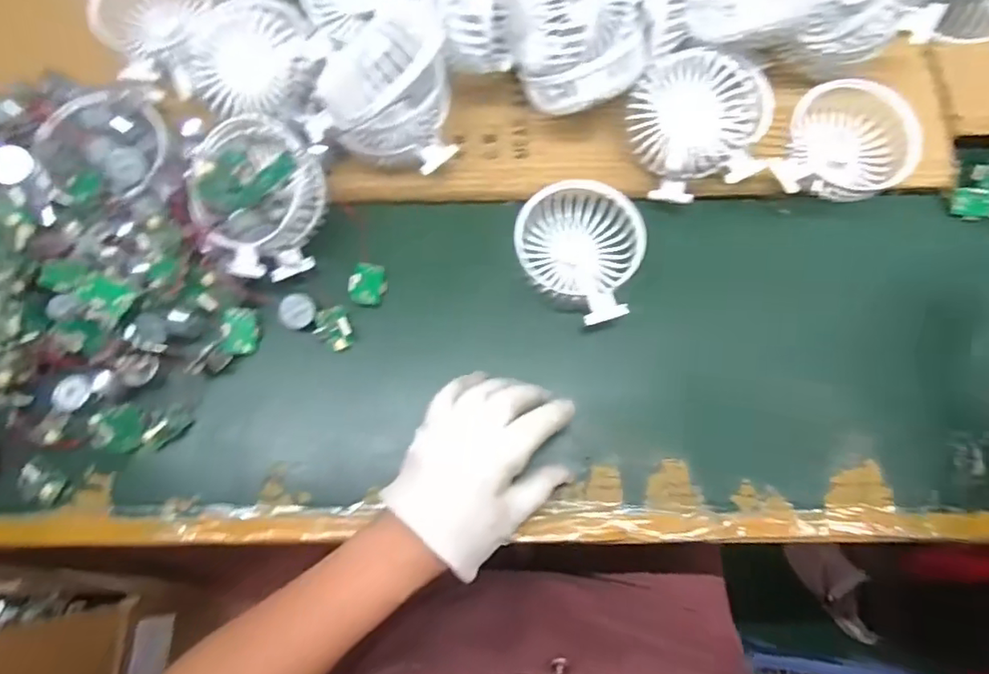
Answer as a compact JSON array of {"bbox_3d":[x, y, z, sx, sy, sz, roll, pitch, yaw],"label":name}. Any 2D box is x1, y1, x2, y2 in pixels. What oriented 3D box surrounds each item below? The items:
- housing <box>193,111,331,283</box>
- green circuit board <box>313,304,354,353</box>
[{"bbox_3d":[-0.163,-0.101,0.389,0.082,0.049,0.108,11,74,3],"label":"housing"},{"bbox_3d":[-0.111,-0.005,0.396,0.024,0.013,0.028,-32,77,-9],"label":"green circuit board"}]

